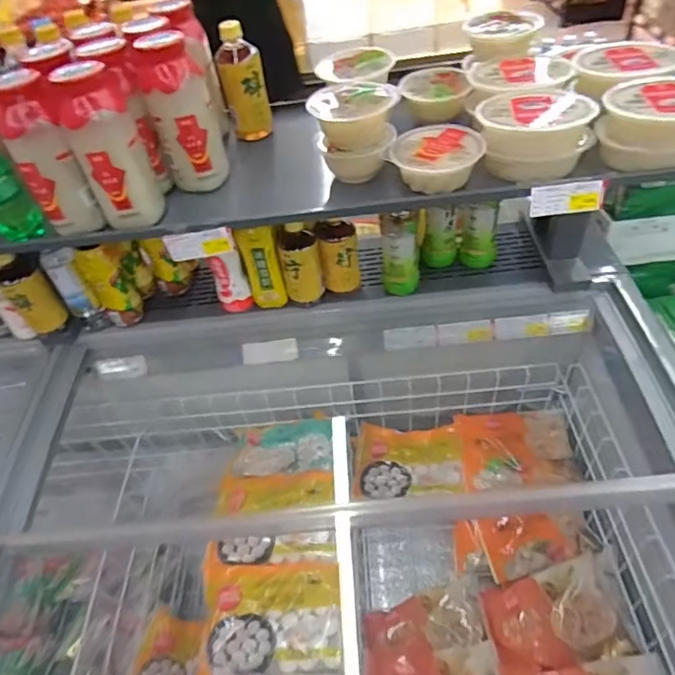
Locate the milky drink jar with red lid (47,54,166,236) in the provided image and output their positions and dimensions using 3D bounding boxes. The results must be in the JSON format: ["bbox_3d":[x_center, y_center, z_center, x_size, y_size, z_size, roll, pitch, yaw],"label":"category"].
[{"bbox_3d":[-0.300,-0.253,0.683,0.087,0.205,0.100,-21,46,-14],"label":"milky drink jar with red lid"}]

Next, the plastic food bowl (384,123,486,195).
[{"bbox_3d":[0.138,-0.247,0.710,0.119,0.049,0.120,11,47,17],"label":"plastic food bowl"}]

